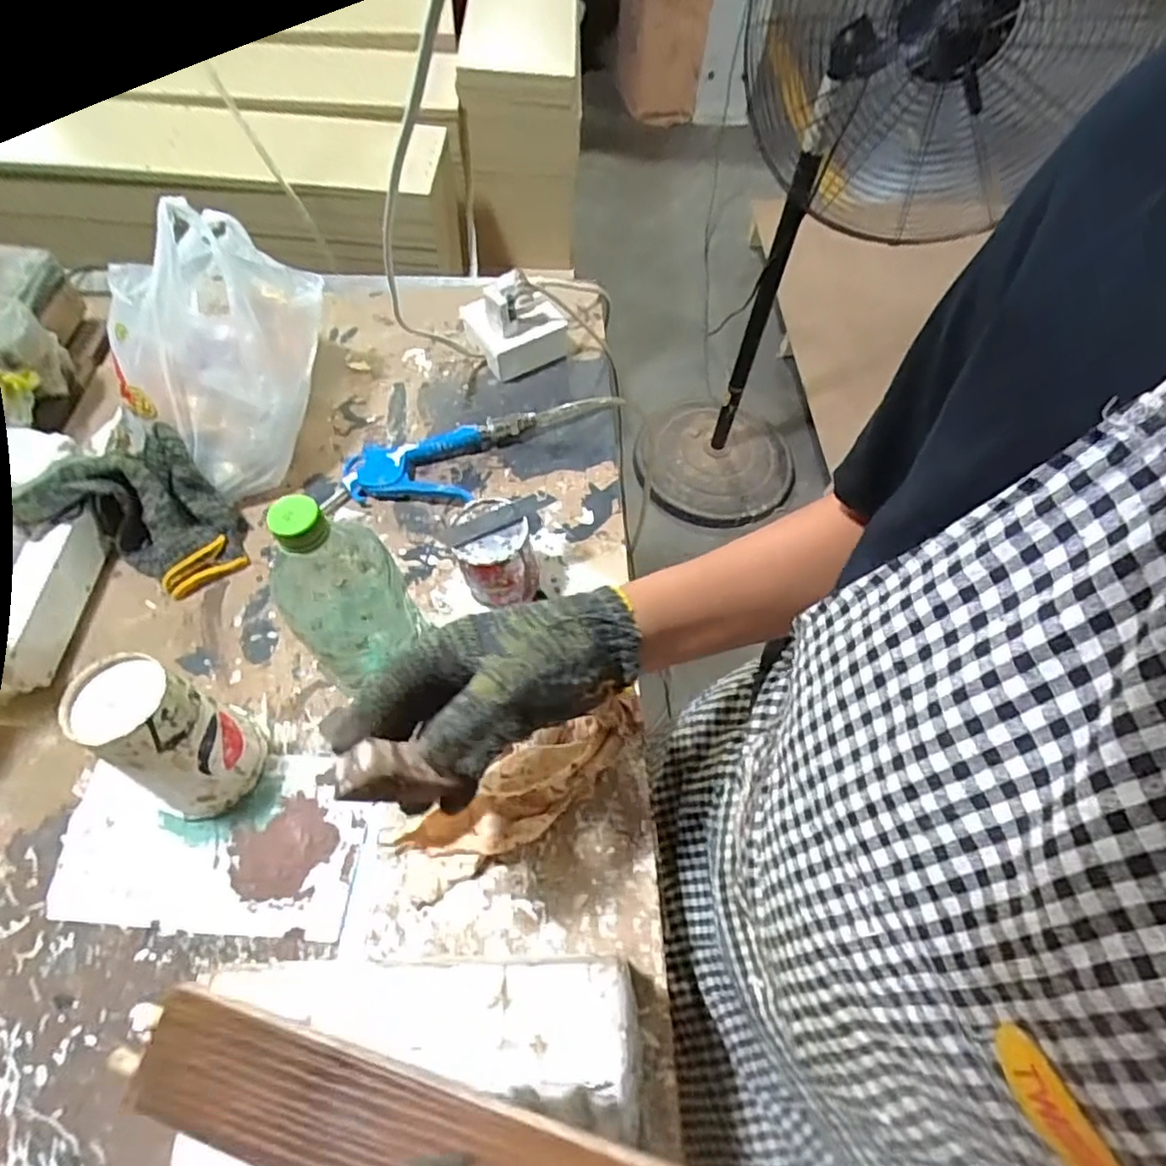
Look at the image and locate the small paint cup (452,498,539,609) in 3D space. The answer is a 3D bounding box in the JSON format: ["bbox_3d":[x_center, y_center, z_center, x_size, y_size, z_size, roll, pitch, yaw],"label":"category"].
[{"bbox_3d":[-0.072,-0.024,0.569,0.064,0.069,0.069,-4,60,-1],"label":"small paint cup"}]

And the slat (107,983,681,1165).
[{"bbox_3d":[-0.082,0.239,0.289,0.277,0.012,0.050,9,58,13],"label":"slat"}]

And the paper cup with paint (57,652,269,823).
[{"bbox_3d":[-0.286,0.107,0.472,0.077,0.126,0.073,2,60,-4],"label":"paper cup with paint"}]

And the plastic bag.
[{"bbox_3d":[-0.339,-0.224,0.640,0.194,0.204,0.203,-28,63,-14],"label":"plastic bag"}]

